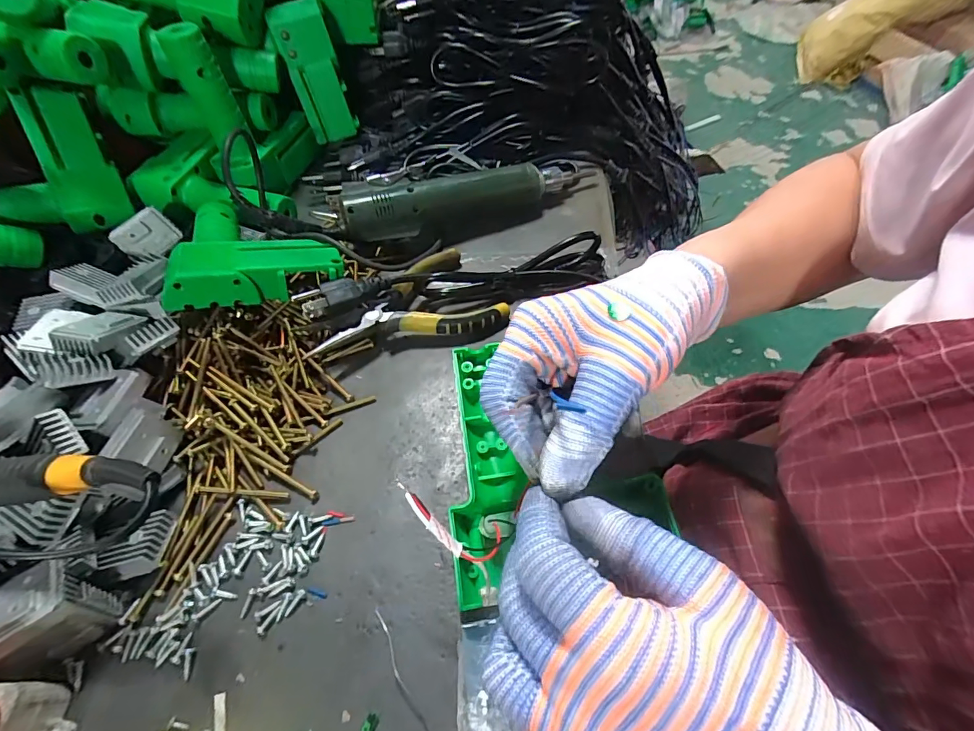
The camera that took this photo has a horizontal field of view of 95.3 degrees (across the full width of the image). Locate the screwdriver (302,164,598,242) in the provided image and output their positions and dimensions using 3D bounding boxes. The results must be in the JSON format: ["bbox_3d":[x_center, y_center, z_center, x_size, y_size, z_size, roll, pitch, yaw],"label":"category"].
[{"bbox_3d":[-0.020,-0.158,0.403,0.247,0.043,0.041,-20,58,-11],"label":"screwdriver"}]

